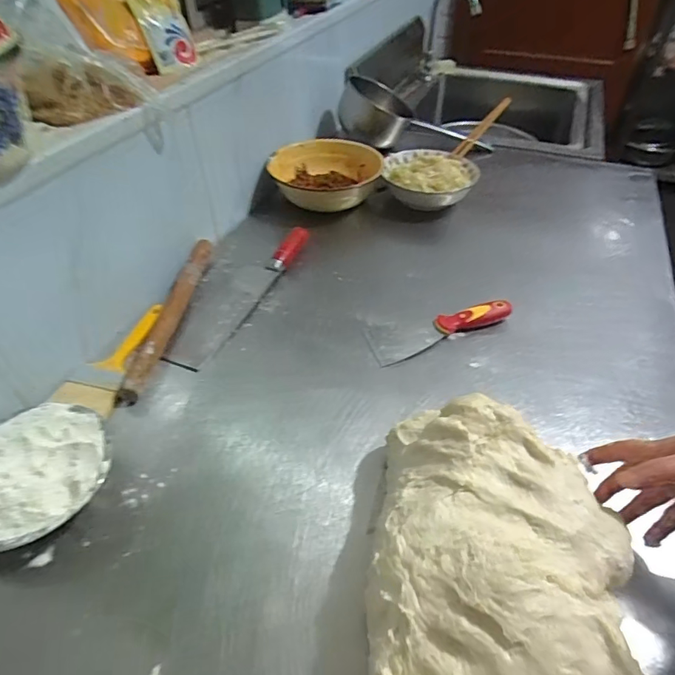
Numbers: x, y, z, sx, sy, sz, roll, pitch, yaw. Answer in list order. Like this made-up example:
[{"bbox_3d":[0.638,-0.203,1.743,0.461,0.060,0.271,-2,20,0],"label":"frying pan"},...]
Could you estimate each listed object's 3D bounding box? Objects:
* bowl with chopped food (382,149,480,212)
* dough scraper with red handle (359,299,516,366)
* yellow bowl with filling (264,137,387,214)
[{"bbox_3d":[0.174,-0.294,0.884,0.175,0.065,0.147,6,44,5],"label":"bowl with chopped food"},{"bbox_3d":[0.137,-0.020,0.638,0.200,0.027,0.080,-12,46,-14],"label":"dough scraper with red handle"},{"bbox_3d":[-0.021,-0.300,0.894,0.208,0.067,0.200,1,44,0],"label":"yellow bowl with filling"}]

